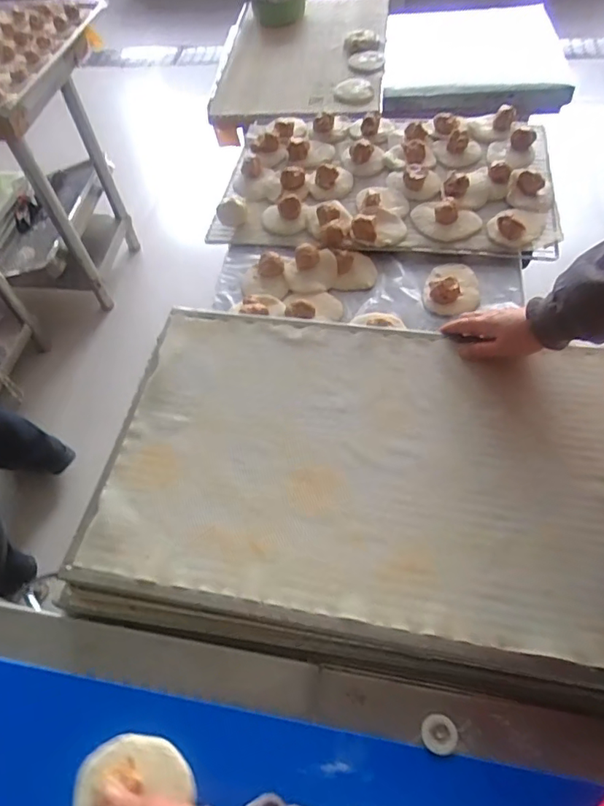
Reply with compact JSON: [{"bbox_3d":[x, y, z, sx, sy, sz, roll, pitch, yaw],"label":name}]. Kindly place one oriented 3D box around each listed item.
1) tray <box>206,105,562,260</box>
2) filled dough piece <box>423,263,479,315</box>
[{"bbox_3d":[0.152,-0.432,0.971,0.583,0.051,0.402,5,58,8],"label":"tray"},{"bbox_3d":[0.235,-0.187,0.816,0.082,0.035,0.106,9,58,11],"label":"filled dough piece"}]

